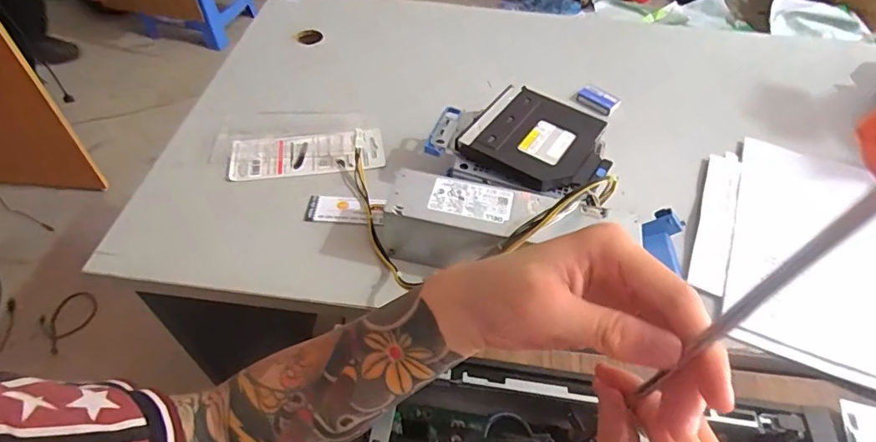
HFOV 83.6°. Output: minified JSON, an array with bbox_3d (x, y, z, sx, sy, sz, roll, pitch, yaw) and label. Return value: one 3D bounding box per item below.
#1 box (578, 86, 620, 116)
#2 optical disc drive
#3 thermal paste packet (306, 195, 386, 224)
[{"bbox_3d":[0.220,-0.166,0.672,0.053,0.013,0.030,37,58,24],"label":"box"},{"bbox_3d":[0.116,-0.091,0.550,0.148,0.015,0.132,28,55,19],"label":"optical disc drive"},{"bbox_3d":[-0.103,-0.014,0.548,0.087,0.008,0.039,5,51,2],"label":"thermal paste packet"}]

